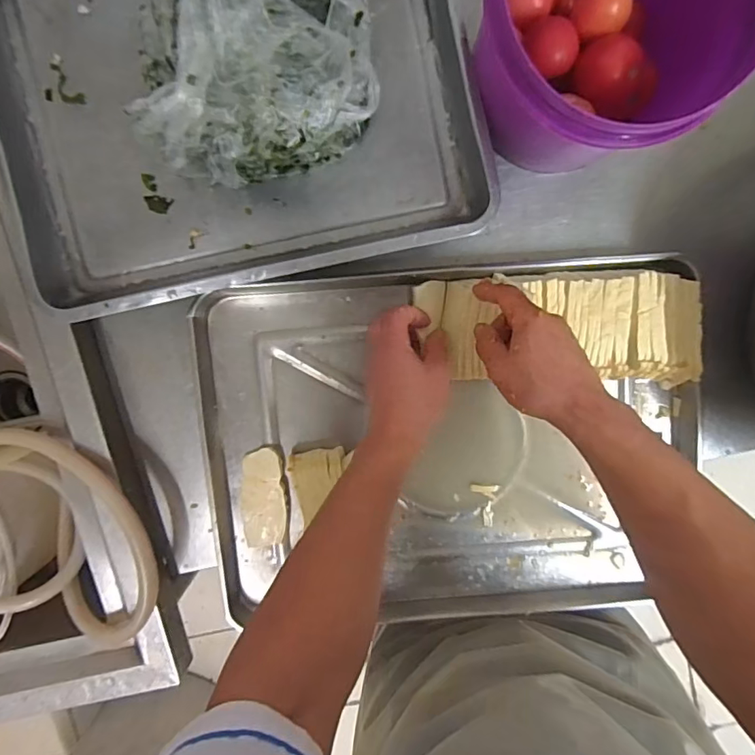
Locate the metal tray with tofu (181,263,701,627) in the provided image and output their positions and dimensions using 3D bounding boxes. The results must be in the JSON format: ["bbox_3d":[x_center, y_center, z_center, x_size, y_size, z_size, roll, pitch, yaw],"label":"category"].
[{"bbox_3d":[0.087,0.090,0.593,0.554,0.061,0.414,-4,97,0],"label":"metal tray with tofu"}]

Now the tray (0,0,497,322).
[{"bbox_3d":[-0.143,-0.288,0.485,0.469,0.115,0.382,-12,97,1],"label":"tray"}]

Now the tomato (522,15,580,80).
[{"bbox_3d":[0.166,-0.317,0.485,0.054,0.042,0.049,18,96,-3],"label":"tomato"}]

